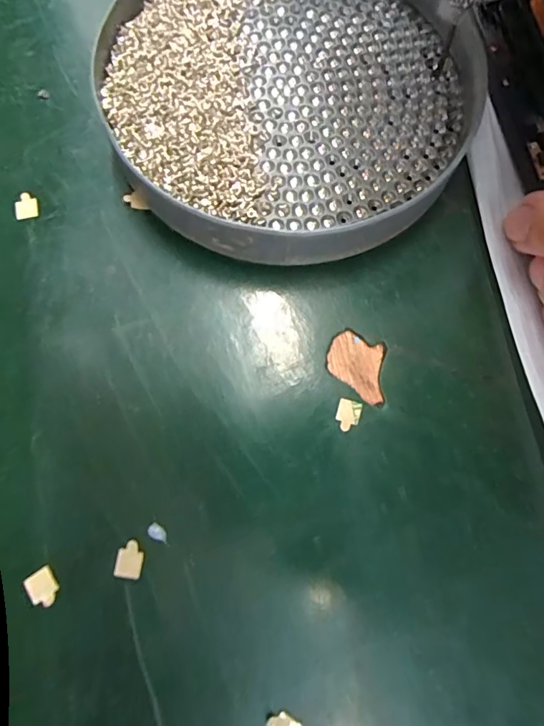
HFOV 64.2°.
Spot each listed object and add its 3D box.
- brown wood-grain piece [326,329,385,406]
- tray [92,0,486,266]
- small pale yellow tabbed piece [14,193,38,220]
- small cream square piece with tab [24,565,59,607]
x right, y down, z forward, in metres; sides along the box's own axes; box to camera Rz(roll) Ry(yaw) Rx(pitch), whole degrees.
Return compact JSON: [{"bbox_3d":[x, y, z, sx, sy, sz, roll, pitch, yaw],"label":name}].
[{"bbox_3d":[0.025,0.000,0.124,0.018,0.004,0.017,22,76,7],"label":"brown wood-grain piece"},{"bbox_3d":[0.005,-0.087,0.136,0.115,0.018,0.111,0,75,0],"label":"tray"},{"bbox_3d":[-0.076,-0.049,0.135,0.006,0.004,0.008,-11,83,-9],"label":"small pale yellow tabbed piece"},{"bbox_3d":[-0.056,0.055,0.107,0.006,0.004,0.008,-33,75,-14],"label":"small cream square piece with tab"}]

